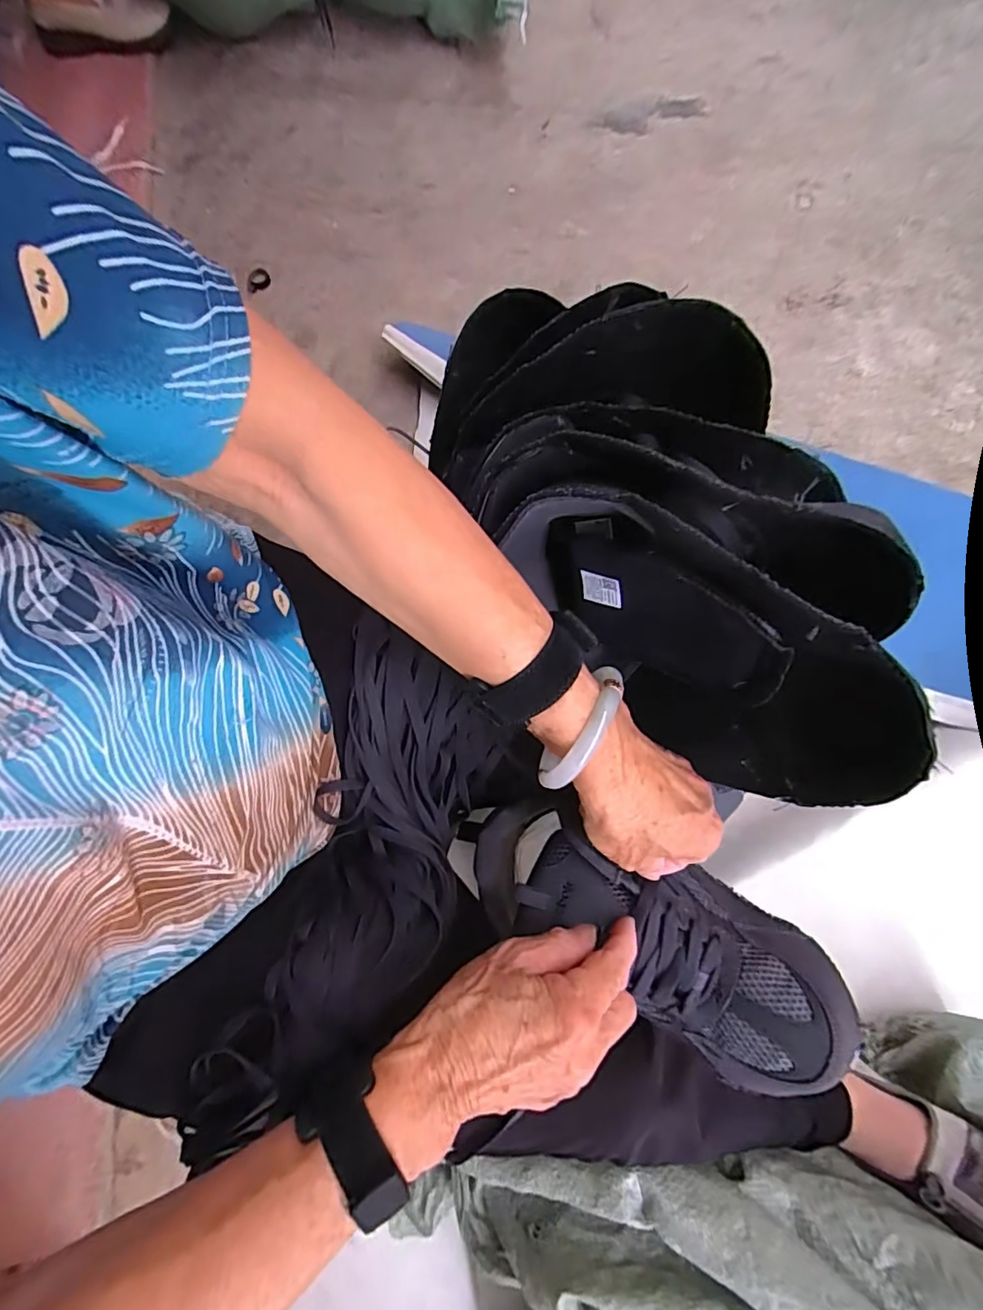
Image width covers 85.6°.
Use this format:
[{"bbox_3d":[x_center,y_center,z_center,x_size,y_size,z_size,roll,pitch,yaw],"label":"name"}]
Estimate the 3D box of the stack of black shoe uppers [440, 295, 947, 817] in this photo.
[{"bbox_3d":[0.087,-0.083,0.299,0.135,0.147,0.355,-29,79,-6],"label":"stack of black shoe uppers"}]

